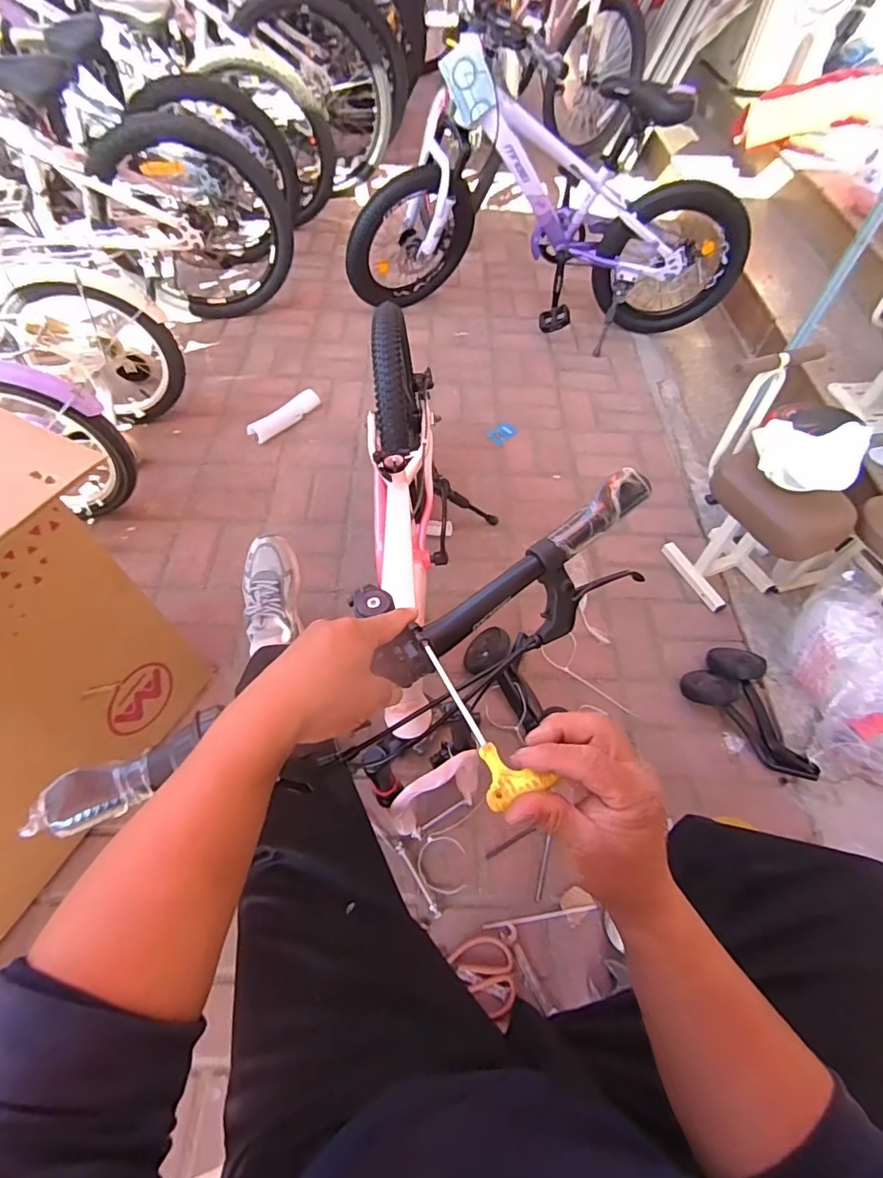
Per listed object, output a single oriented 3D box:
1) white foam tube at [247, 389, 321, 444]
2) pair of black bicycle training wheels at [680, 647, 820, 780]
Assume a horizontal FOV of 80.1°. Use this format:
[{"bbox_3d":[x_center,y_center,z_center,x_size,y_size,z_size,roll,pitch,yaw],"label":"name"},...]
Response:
[{"bbox_3d":[-0.428,-0.481,1.453,0.051,0.048,0.232,34,61,18],"label":"white foam tube"},{"bbox_3d":[0.638,0.238,1.057,0.162,0.063,0.273,-37,66,-24],"label":"pair of black bicycle training wheels"}]

